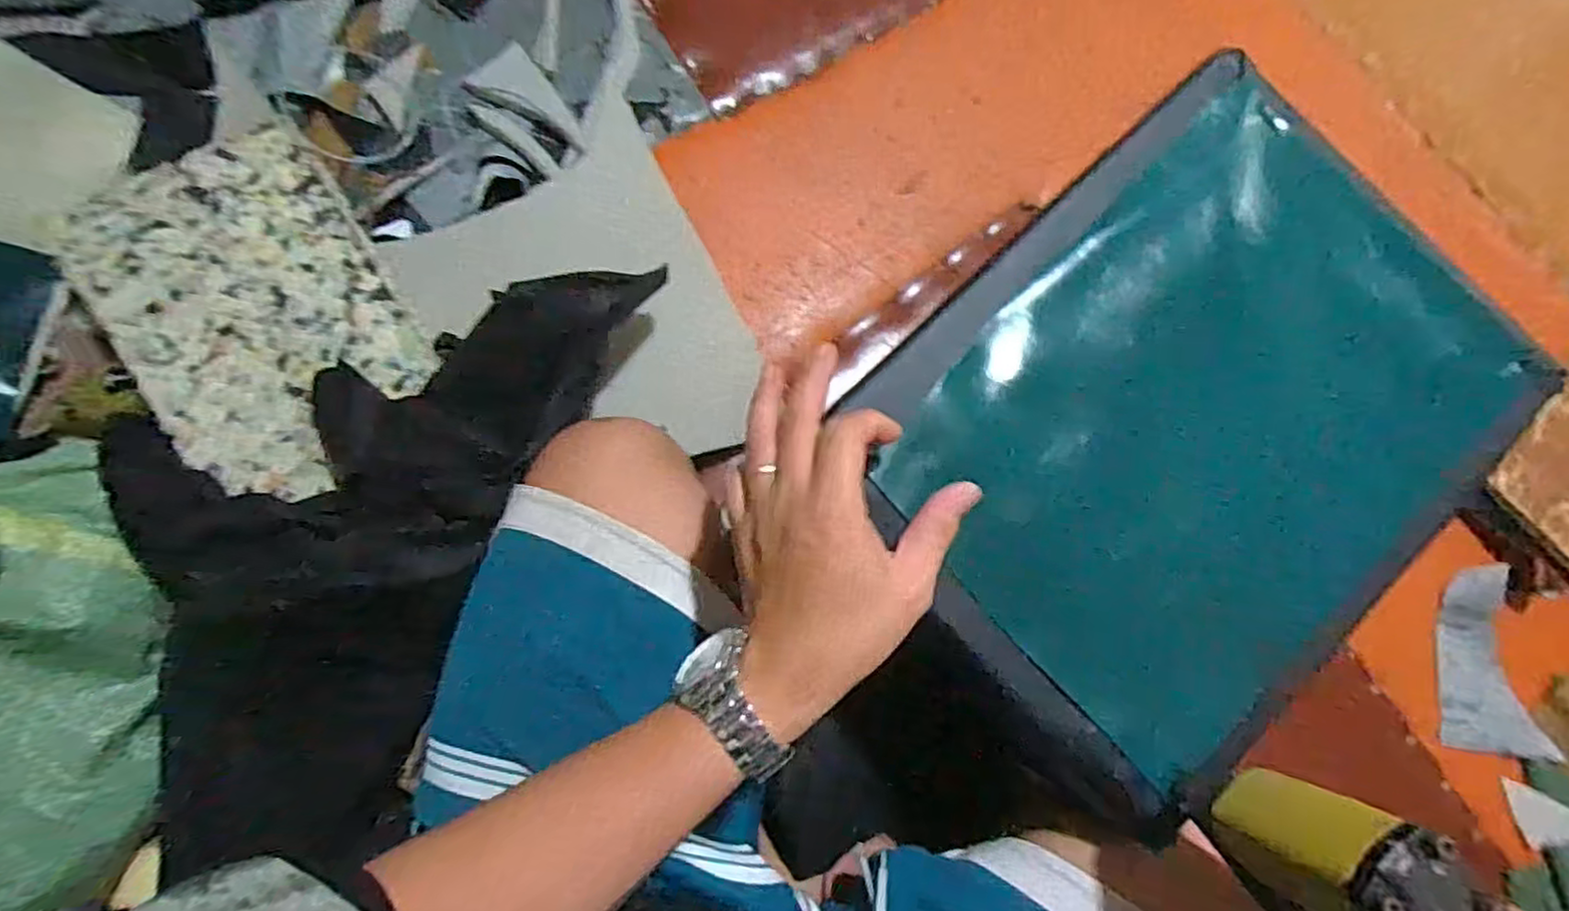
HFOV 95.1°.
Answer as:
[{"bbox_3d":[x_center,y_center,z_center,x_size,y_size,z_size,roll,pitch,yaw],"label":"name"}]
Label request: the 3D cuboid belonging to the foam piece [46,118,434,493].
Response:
[{"bbox_3d":[-0.444,-0.118,0.606,0.201,0.049,0.307,-35,86,-8],"label":"foam piece"}]

